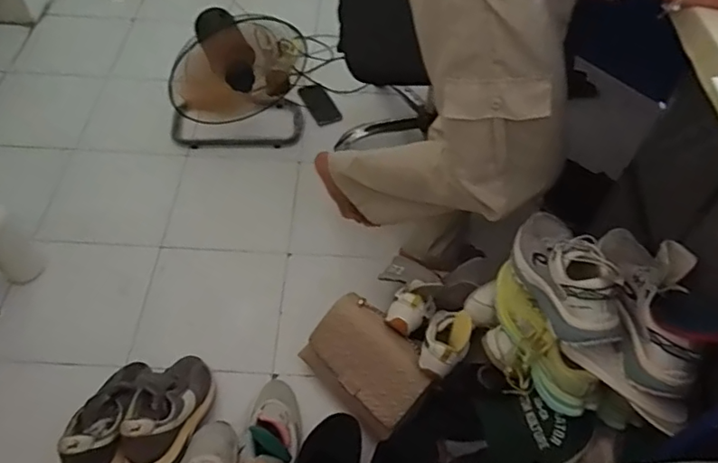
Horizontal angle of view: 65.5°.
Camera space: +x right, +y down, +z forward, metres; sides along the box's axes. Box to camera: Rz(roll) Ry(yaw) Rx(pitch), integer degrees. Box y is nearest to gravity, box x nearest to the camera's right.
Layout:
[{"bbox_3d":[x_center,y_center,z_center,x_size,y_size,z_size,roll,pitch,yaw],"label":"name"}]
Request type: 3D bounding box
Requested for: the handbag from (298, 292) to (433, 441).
[{"bbox_3d":[0.016,0.256,1.071,0.228,0.070,0.181,40,100,22],"label":"handbag"}]

